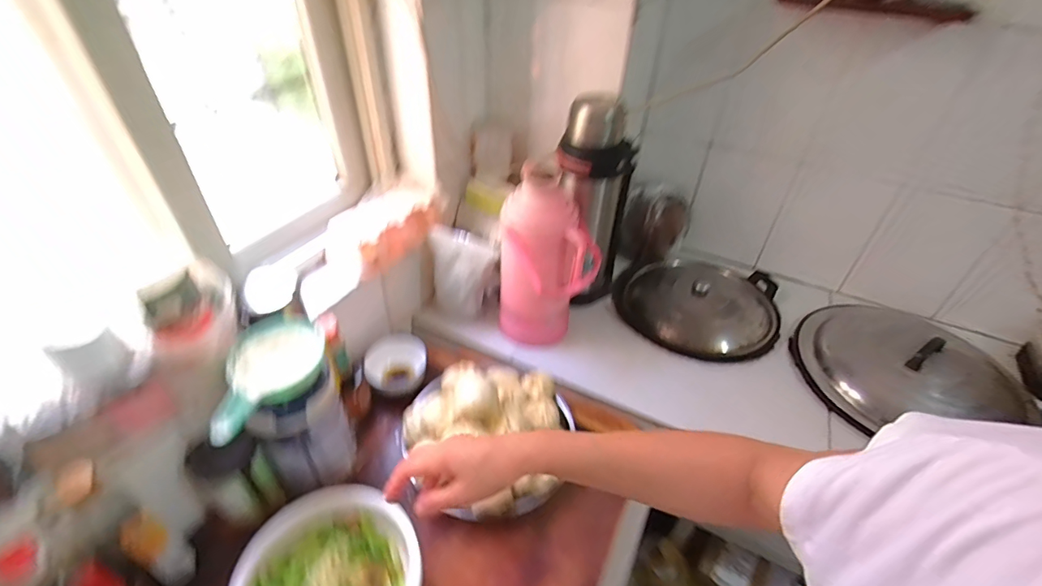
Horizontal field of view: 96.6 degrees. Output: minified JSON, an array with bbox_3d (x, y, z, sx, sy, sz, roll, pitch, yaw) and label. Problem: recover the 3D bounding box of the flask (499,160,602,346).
[{"bbox_3d":[0.052,-0.037,0.895,0.180,0.384,0.116,0,40,-4],"label":"flask"}]

